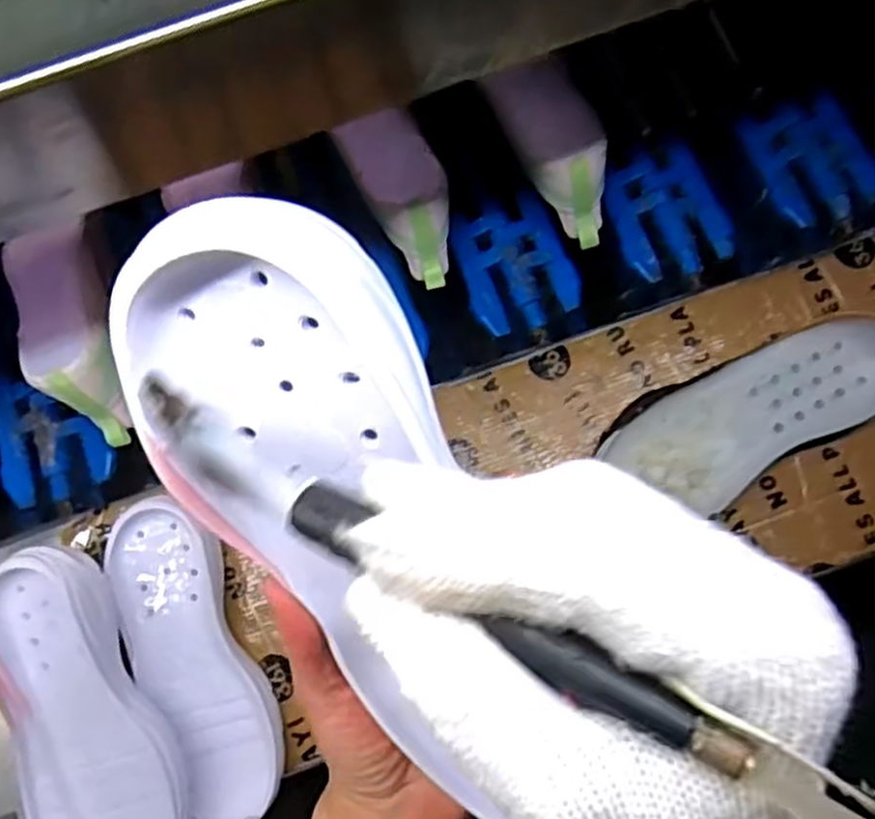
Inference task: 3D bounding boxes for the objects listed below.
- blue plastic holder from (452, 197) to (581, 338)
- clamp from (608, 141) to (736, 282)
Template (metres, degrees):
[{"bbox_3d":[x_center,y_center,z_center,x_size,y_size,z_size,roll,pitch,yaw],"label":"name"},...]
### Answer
[{"bbox_3d":[0.068,-0.120,0.648,0.089,0.022,0.104,-15,78,-2],"label":"blue plastic holder"},{"bbox_3d":[0.194,-0.168,0.647,0.088,0.014,0.110,-19,78,-2],"label":"clamp"}]

